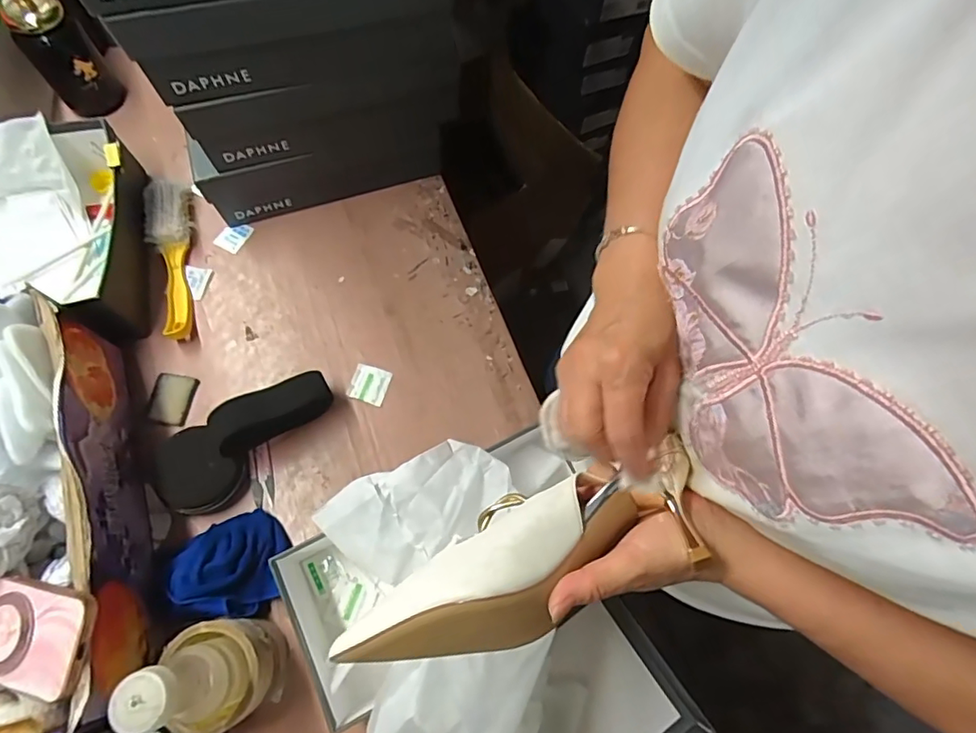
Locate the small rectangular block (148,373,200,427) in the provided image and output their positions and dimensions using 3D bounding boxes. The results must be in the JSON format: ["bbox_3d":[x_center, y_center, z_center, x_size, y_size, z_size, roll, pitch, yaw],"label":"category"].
[{"bbox_3d":[-0.369,0.039,0.621,0.046,0.010,0.059,5,69,0],"label":"small rectangular block"}]

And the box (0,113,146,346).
[{"bbox_3d":[-0.583,-0.145,0.632,0.326,0.103,0.261,-7,69,-5],"label":"box"}]

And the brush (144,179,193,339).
[{"bbox_3d":[-0.401,-0.136,0.668,0.053,0.043,0.219,-10,70,-6],"label":"brush"}]

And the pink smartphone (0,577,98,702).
[{"bbox_3d":[-0.375,0.209,0.418,0.142,0.013,0.074,0,76,16],"label":"pink smartphone"}]

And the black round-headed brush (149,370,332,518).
[{"bbox_3d":[-0.268,0.077,0.571,0.210,0.085,0.090,-36,74,0],"label":"black round-headed brush"}]

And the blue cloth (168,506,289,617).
[{"bbox_3d":[-0.262,0.195,0.535,0.102,0.059,0.100,5,69,0],"label":"blue cloth"}]

